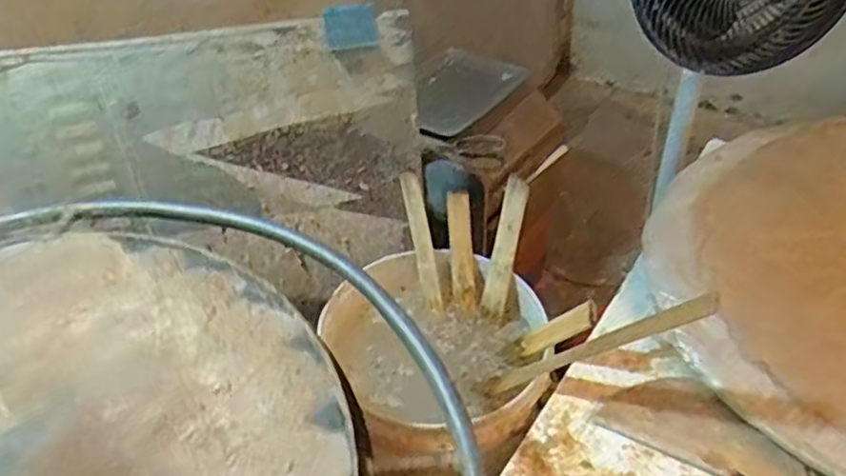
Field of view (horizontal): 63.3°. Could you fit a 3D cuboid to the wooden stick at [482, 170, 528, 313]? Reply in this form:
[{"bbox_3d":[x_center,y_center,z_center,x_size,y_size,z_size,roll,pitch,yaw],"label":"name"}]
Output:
[{"bbox_3d":[0.106,0.011,0.890,0.034,0.180,0.014,15,13,20],"label":"wooden stick"}]

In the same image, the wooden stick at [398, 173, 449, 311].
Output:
[{"bbox_3d":[0.002,0.005,0.923,0.024,0.185,0.026,-15,7,-11],"label":"wooden stick"}]

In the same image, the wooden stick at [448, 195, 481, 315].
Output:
[{"bbox_3d":[0.054,0.020,0.924,0.030,0.160,0.017,-6,1,-1],"label":"wooden stick"}]

